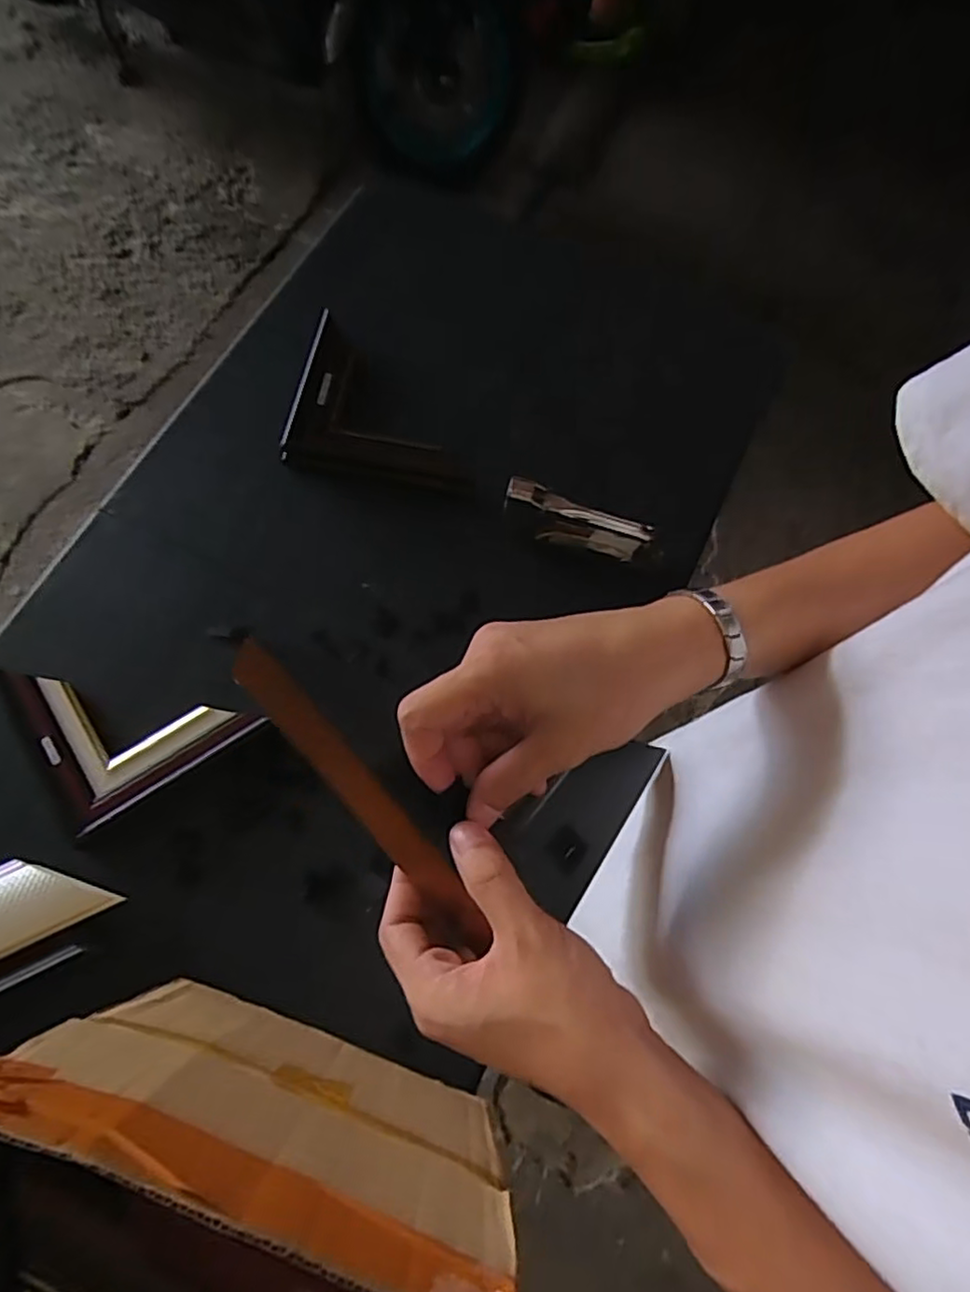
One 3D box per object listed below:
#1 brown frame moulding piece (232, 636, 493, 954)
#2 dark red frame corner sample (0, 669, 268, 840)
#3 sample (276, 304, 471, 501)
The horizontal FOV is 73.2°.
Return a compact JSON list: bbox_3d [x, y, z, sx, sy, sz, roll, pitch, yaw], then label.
[{"bbox_3d":[-0.060,0.072,0.316,0.018,0.027,0.176,-41,93,-15],"label":"brown frame moulding piece"},{"bbox_3d":[-0.353,0.106,0.610,0.235,0.034,0.128,11,70,-1],"label":"dark red frame corner sample"},{"bbox_3d":[-0.107,-0.272,0.738,0.208,0.024,0.199,12,70,-1],"label":"sample"}]

